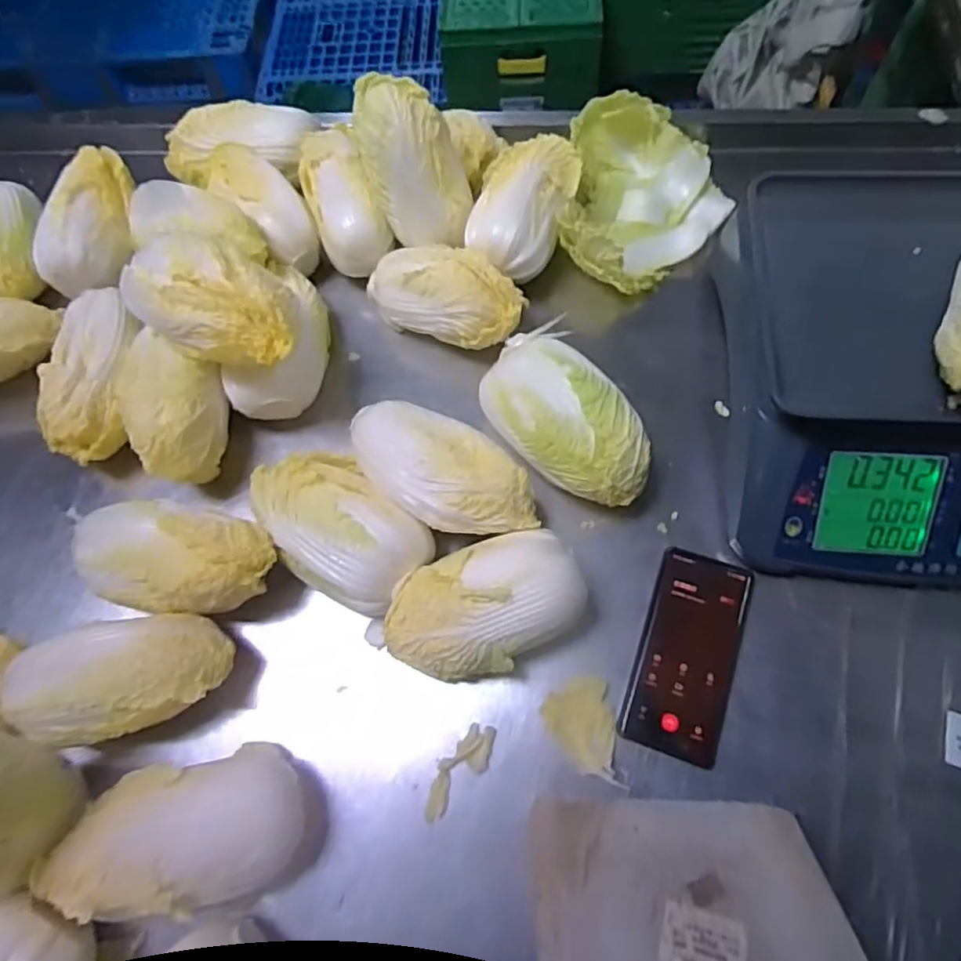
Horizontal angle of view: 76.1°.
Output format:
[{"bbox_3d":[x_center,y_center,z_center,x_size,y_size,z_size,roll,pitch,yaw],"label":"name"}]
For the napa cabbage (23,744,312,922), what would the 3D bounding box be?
[{"bbox_3d":[-0.226,0.265,0.454,0.177,0.074,0.101,-16,67,-3],"label":"napa cabbage"}]

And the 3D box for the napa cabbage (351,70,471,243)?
[{"bbox_3d":[-0.073,-0.326,0.638,0.097,0.174,0.093,-24,38,6],"label":"napa cabbage"}]

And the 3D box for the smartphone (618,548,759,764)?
[{"bbox_3d":[0.176,0.143,0.516,0.080,0.014,0.164,18,69,10],"label":"smartphone"}]

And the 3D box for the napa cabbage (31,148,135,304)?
[{"bbox_3d":[-0.438,-0.283,0.686,0.099,0.078,0.170,-13,67,-2],"label":"napa cabbage"}]

